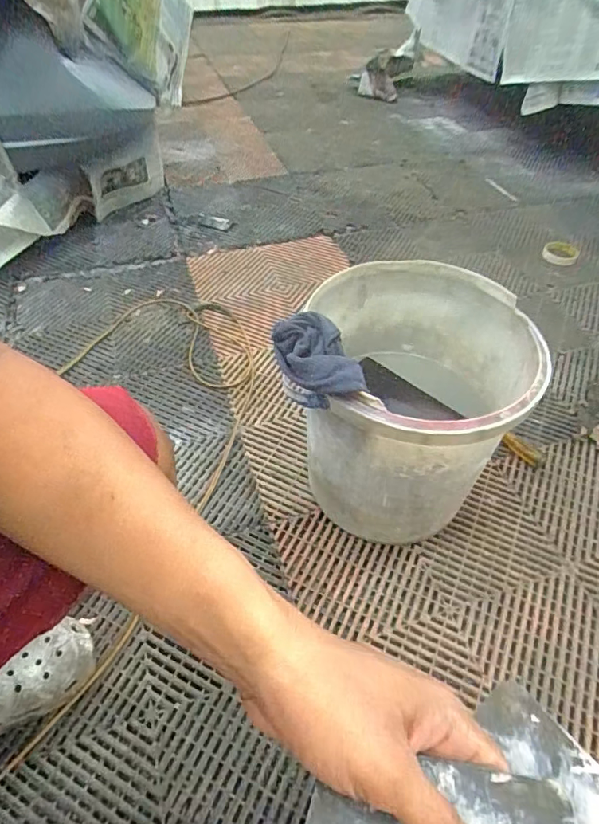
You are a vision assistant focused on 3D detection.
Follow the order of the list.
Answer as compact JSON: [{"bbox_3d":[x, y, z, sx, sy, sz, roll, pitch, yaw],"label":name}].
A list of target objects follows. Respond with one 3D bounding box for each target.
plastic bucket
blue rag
[{"bbox_3d":[0.159,0.004,0.697,0.286,0.309,0.302,-1,50,-4],"label":"plastic bucket"},{"bbox_3d":[0.018,-0.044,0.544,0.069,0.085,0.120,-19,53,-18],"label":"blue rag"}]

